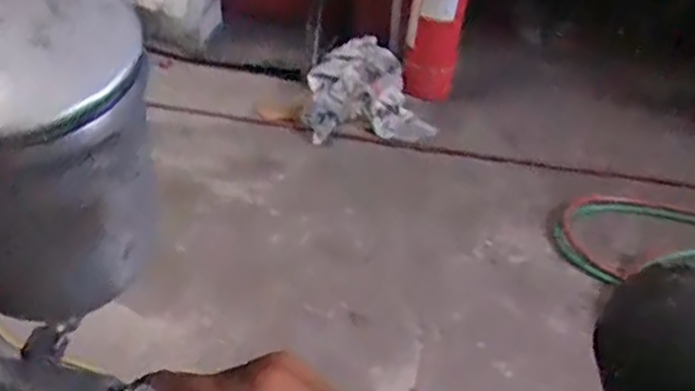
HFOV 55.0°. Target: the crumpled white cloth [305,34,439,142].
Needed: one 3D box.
[{"bbox_3d":[0.022,-0.243,1.600,0.266,0.062,0.297,-23,59,-1],"label":"crumpled white cloth"}]

